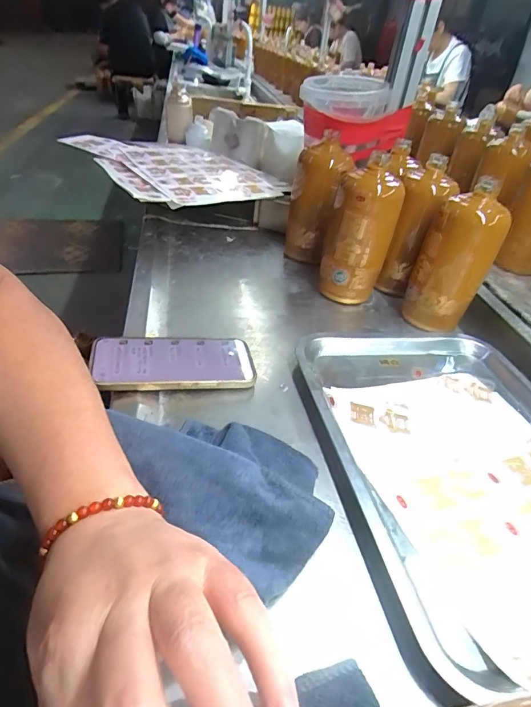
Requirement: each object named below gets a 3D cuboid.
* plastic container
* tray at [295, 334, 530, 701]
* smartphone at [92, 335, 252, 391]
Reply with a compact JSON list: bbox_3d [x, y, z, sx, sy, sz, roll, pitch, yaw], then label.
[{"bbox_3d":[0.126,-0.408,0.684,0.134,0.051,0.147,12,38,9],"label":"plastic container"},{"bbox_3d":[0.189,0.093,0.403,0.266,0.039,0.343,-4,38,-13],"label":"tray"},{"bbox_3d":[-0.091,0.009,0.433,0.155,0.008,0.070,1,42,-14],"label":"smartphone"}]

